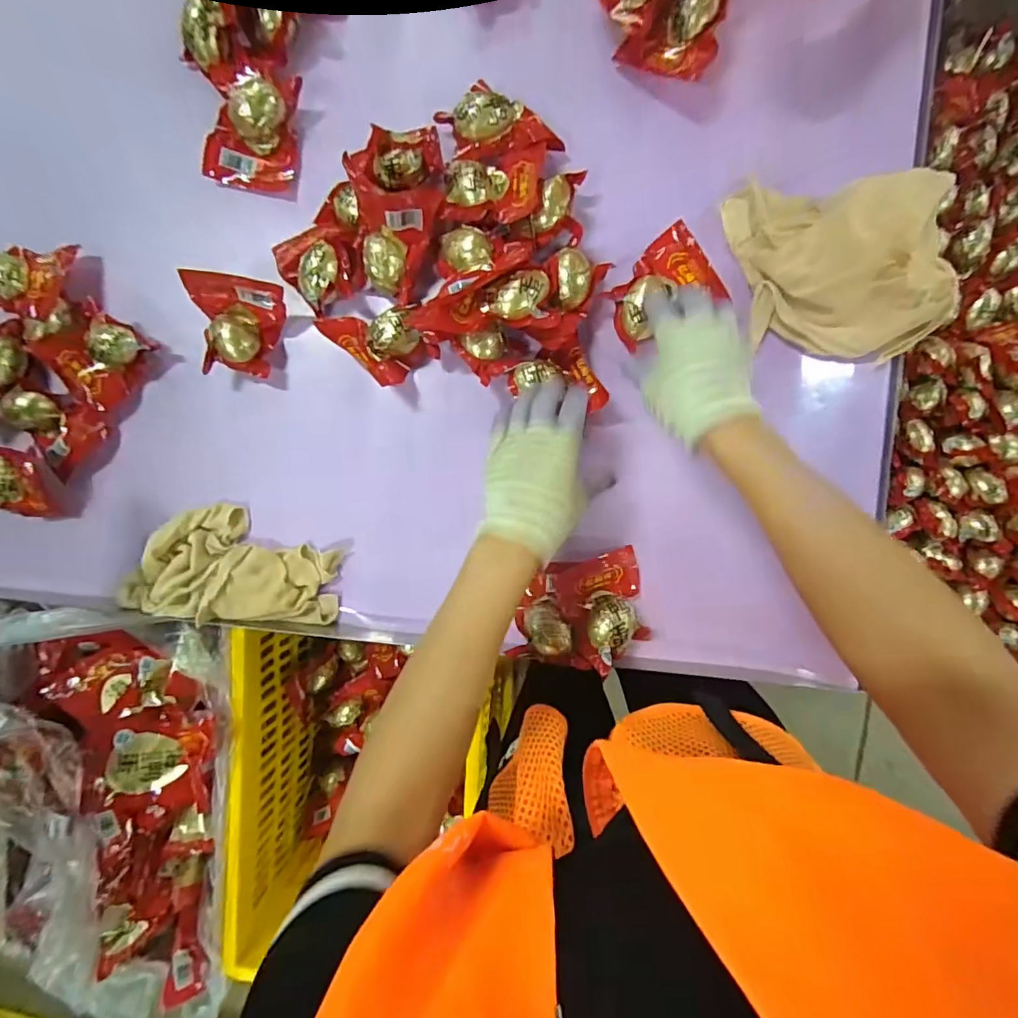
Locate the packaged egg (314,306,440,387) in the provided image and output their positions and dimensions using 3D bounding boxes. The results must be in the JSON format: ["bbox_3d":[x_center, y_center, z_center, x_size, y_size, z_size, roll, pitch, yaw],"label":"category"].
[{"bbox_3d":[-0.129,-0.175,0.518,0.104,0.038,0.070,42,95,2],"label":"packaged egg"}]

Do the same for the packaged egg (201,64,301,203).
[{"bbox_3d":[-0.274,-0.402,0.543,0.101,0.045,0.113,9,93,5],"label":"packaged egg"}]

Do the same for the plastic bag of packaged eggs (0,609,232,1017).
[{"bbox_3d":[-0.475,0.351,0.586,0.284,0.154,0.477,3,92,5],"label":"plastic bag of packaged eggs"}]

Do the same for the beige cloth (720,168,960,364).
[{"bbox_3d":[0.302,-0.227,0.470,0.175,0.077,0.178,-2,92,5],"label":"beige cloth"}]

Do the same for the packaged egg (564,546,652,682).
[{"bbox_3d":[0.099,0.102,0.517,0.077,0.047,0.107,-12,91,5],"label":"packaged egg"}]

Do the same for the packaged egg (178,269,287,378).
[{"bbox_3d":[-0.282,-0.193,0.537,0.085,0.056,0.097,11,93,5],"label":"packaged egg"}]

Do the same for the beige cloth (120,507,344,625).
[{"bbox_3d":[-0.298,0.062,0.552,0.229,0.039,0.122,9,93,5],"label":"beige cloth"}]

